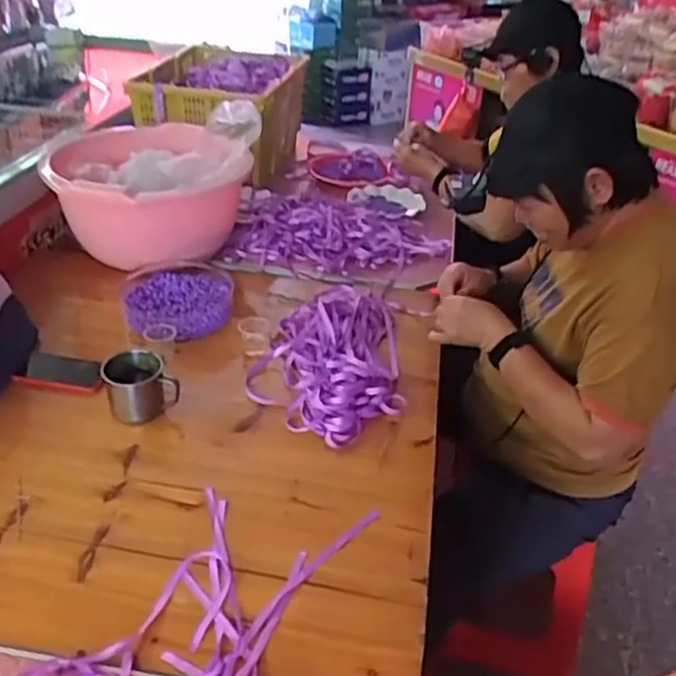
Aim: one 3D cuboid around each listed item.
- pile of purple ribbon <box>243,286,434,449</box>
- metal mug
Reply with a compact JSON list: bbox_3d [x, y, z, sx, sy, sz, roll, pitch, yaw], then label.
[{"bbox_3d":[0.002,0.016,1.158,0.244,0.051,0.403,13,34,13],"label":"pile of purple ribbon"},{"bbox_3d":[-0.291,0.073,1.025,0.098,0.078,0.078,-11,36,-21],"label":"metal mug"}]

